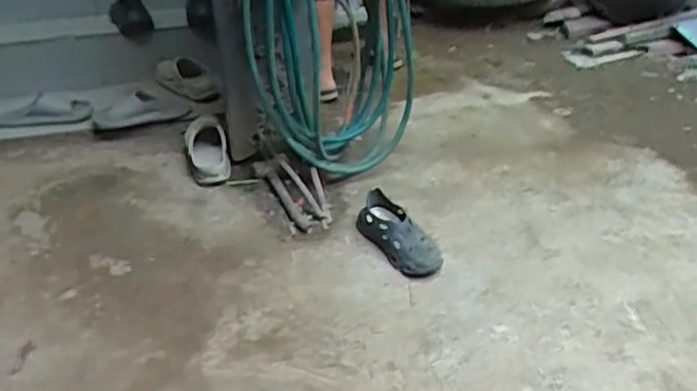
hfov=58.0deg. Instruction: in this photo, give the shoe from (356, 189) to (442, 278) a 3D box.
[{"bbox_3d":[0.110,0.089,1.466,0.107,0.071,0.264,-17,46,-26],"label":"shoe"}]

